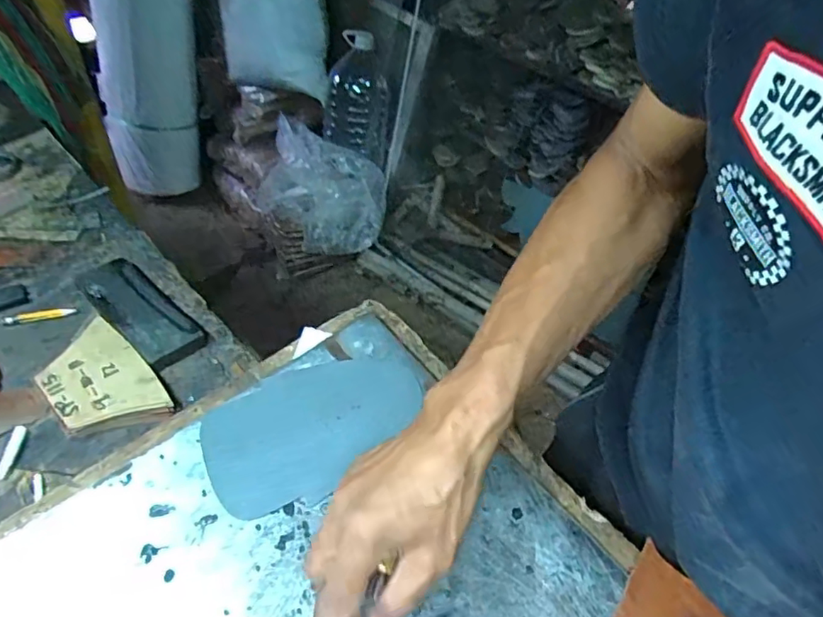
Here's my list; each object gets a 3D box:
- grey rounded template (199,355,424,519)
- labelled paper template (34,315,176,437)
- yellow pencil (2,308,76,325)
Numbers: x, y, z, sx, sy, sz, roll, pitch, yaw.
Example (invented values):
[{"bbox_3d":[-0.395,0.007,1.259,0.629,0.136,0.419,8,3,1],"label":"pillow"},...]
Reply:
[{"bbox_3d":[-0.071,0.087,0.424,0.161,0.004,0.097,-19,58,-16],"label":"grey rounded template"},{"bbox_3d":[-0.260,0.062,0.467,0.073,0.015,0.119,-31,57,-32],"label":"labelled paper template"},{"bbox_3d":[-0.346,0.007,0.522,0.061,0.005,0.010,-7,47,-14],"label":"yellow pencil"}]

